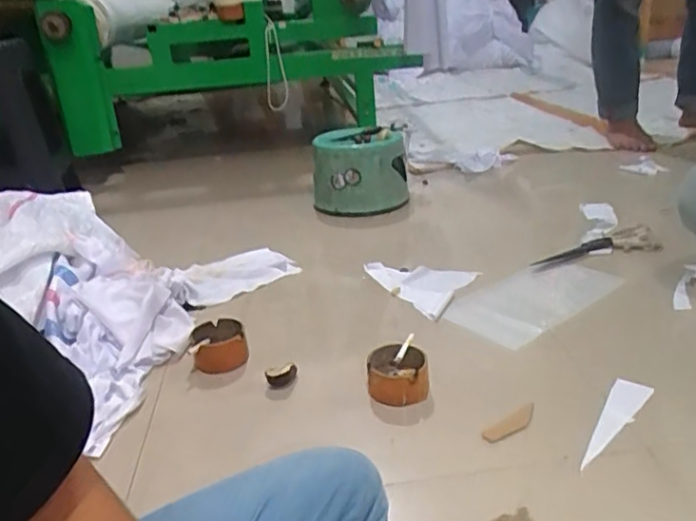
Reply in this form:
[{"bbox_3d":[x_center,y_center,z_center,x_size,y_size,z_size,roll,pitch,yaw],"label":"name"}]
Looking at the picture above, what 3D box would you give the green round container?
[{"bbox_3d":[0.030,-0.224,1.564,0.238,0.201,0.212,-3,22,4],"label":"green round container"}]

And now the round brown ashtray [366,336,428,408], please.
[{"bbox_3d":[0.068,0.158,0.831,0.081,0.051,0.087,-3,22,5],"label":"round brown ashtray"}]

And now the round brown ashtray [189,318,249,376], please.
[{"bbox_3d":[-0.198,0.133,0.939,0.084,0.048,0.087,-4,22,2],"label":"round brown ashtray"}]

